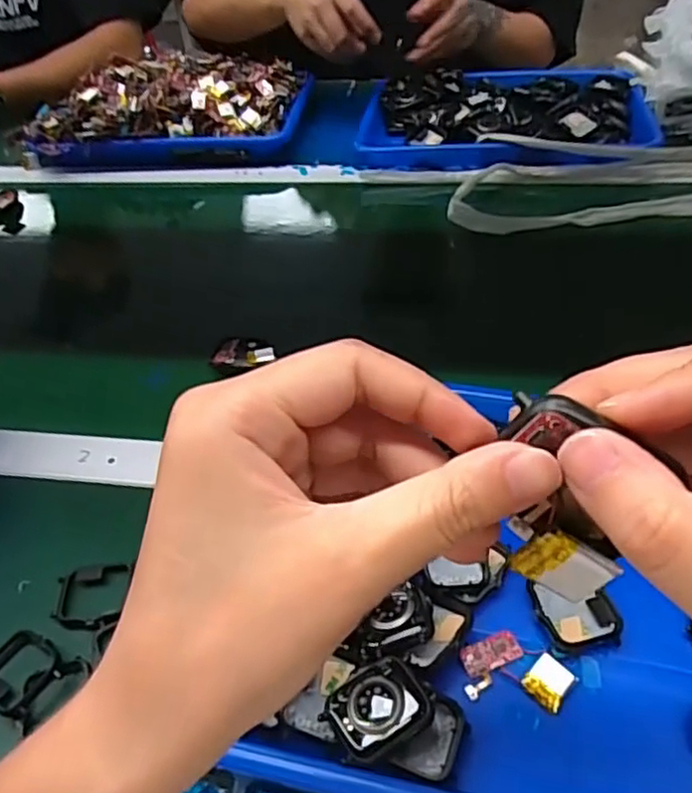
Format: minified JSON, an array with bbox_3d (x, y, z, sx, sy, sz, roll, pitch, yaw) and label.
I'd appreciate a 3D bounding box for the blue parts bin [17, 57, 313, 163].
[{"bbox_3d":[-0.233,-0.369,0.850,0.363,0.067,0.185,-2,43,4],"label":"blue parts bin"}]

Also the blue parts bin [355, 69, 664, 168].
[{"bbox_3d":[0.184,-0.331,0.789,0.320,0.041,0.225,5,44,12],"label":"blue parts bin"}]

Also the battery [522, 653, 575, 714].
[{"bbox_3d":[0.096,0.134,0.317,0.021,0.005,0.019,-36,51,-28],"label":"battery"}]

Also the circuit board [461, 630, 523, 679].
[{"bbox_3d":[0.071,0.126,0.329,0.029,0.004,0.015,-20,45,-14],"label":"circuit board"}]

